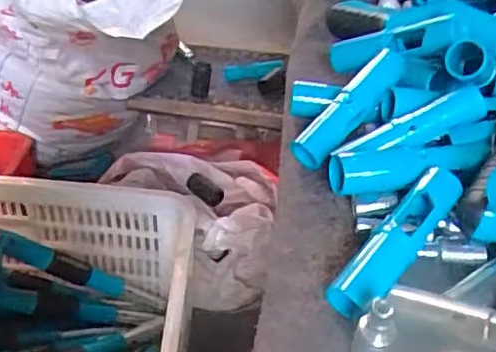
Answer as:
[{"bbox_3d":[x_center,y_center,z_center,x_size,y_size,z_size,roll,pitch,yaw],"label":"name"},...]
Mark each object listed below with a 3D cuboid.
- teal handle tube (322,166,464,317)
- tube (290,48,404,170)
[{"bbox_3d":[0.102,0.041,0.415,0.028,0.025,0.128,32,60,28],"label":"teal handle tube"},{"bbox_3d":[0.085,-0.058,0.524,0.033,0.026,0.126,33,69,29],"label":"tube"}]

